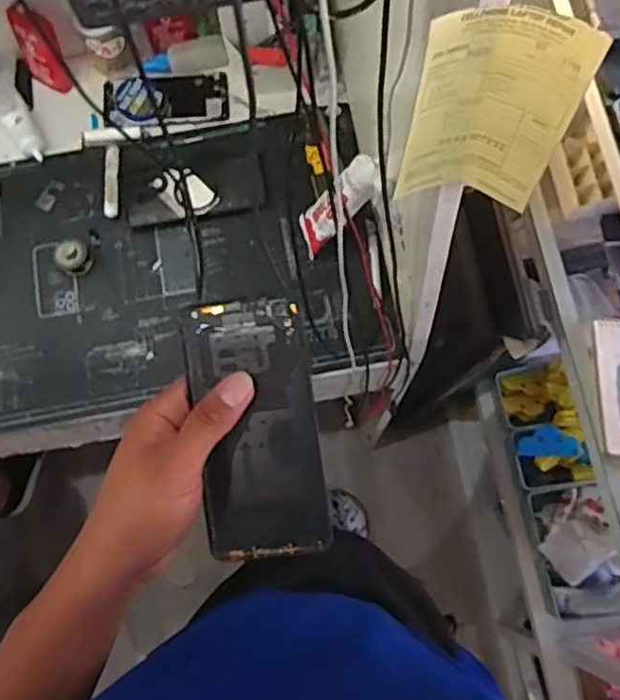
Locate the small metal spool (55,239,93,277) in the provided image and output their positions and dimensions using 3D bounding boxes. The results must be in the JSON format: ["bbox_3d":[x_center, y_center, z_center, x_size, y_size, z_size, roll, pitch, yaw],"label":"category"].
[{"bbox_3d":[-0.272,-0.106,0.766,0.037,0.031,0.034,0,75,1],"label":"small metal spool"}]

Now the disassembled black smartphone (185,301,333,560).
[{"bbox_3d":[-0.031,0.047,0.393,0.072,0.008,0.149,-7,91,10],"label":"disassembled black smartphone"}]

